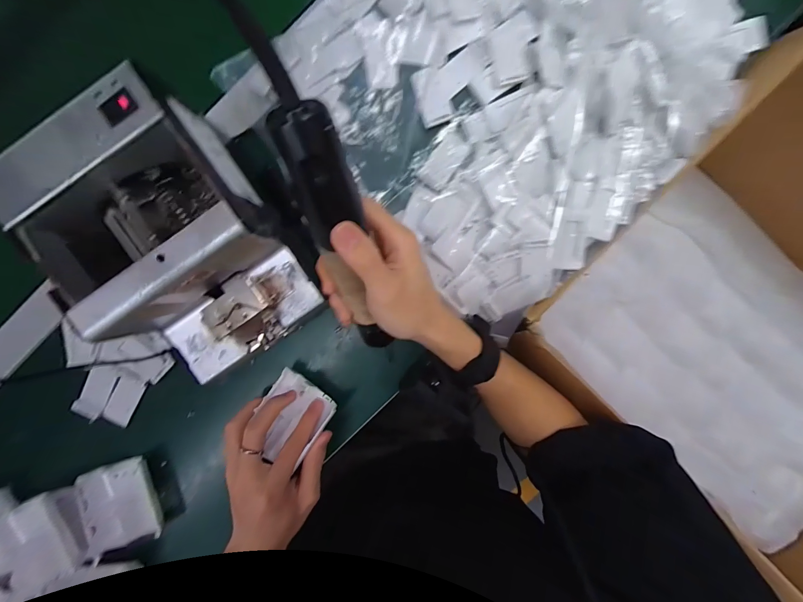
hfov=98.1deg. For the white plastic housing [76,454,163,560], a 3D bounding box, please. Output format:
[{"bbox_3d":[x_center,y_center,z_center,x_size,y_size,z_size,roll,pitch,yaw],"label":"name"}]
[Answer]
[{"bbox_3d":[-0.284,0.206,0.352,0.065,0.019,0.082,-13,92,3],"label":"white plastic housing"}]

